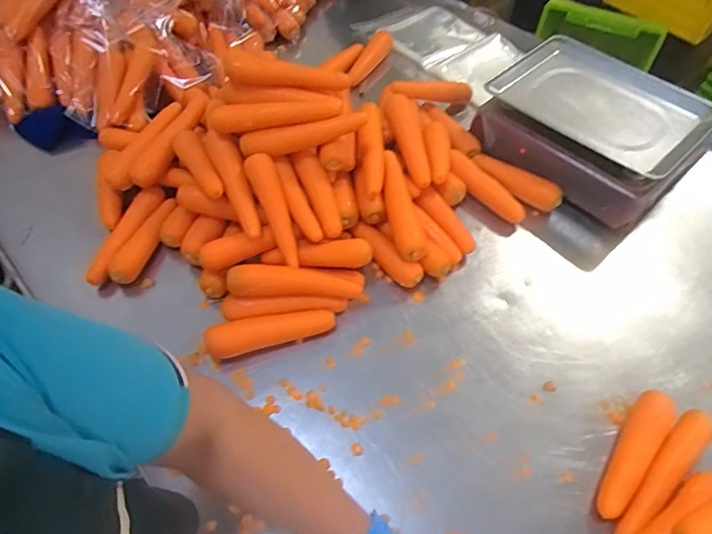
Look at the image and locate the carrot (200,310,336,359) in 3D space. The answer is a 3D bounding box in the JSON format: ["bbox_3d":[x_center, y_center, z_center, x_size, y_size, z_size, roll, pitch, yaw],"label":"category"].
[{"bbox_3d":[-0.118,0.087,0.665,0.172,0.034,0.035,-13,55,-9],"label":"carrot"}]

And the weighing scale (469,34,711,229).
[{"bbox_3d":[0.423,-0.261,0.867,0.339,0.106,0.289,38,63,24],"label":"weighing scale"}]

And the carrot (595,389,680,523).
[{"bbox_3d":[0.331,0.221,0.577,0.042,0.032,0.172,36,62,23],"label":"carrot"}]

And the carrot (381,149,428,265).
[{"bbox_3d":[0.070,-0.094,0.738,0.046,0.035,0.171,-12,78,-8],"label":"carrot"}]

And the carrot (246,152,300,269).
[{"bbox_3d":[-0.116,-0.081,0.693,0.041,0.032,0.169,-20,95,-14],"label":"carrot"}]

